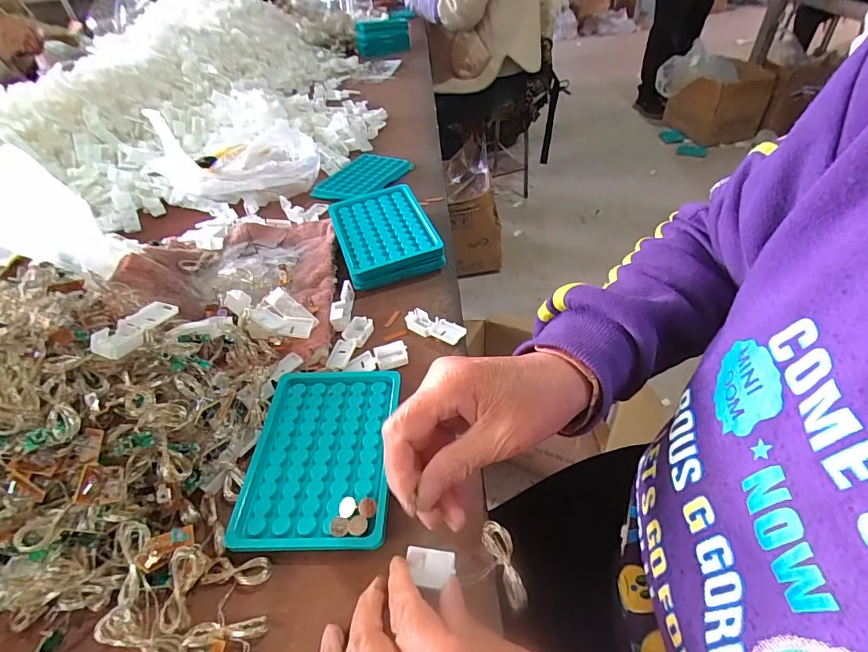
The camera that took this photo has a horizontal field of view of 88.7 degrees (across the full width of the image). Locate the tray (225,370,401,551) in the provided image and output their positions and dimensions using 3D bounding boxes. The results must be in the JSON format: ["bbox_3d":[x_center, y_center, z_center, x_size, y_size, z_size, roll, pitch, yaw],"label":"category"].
[{"bbox_3d":[-0.077,0.084,0.305,0.096,0.013,0.131,-3,44,4],"label":"tray"}]

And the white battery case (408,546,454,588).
[{"bbox_3d":[-0.002,0.131,0.241,0.027,0.004,0.019,5,44,7],"label":"white battery case"}]

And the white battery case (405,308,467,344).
[{"bbox_3d":[0.000,0.003,0.390,0.056,0.014,0.020,24,51,28],"label":"white battery case"}]

